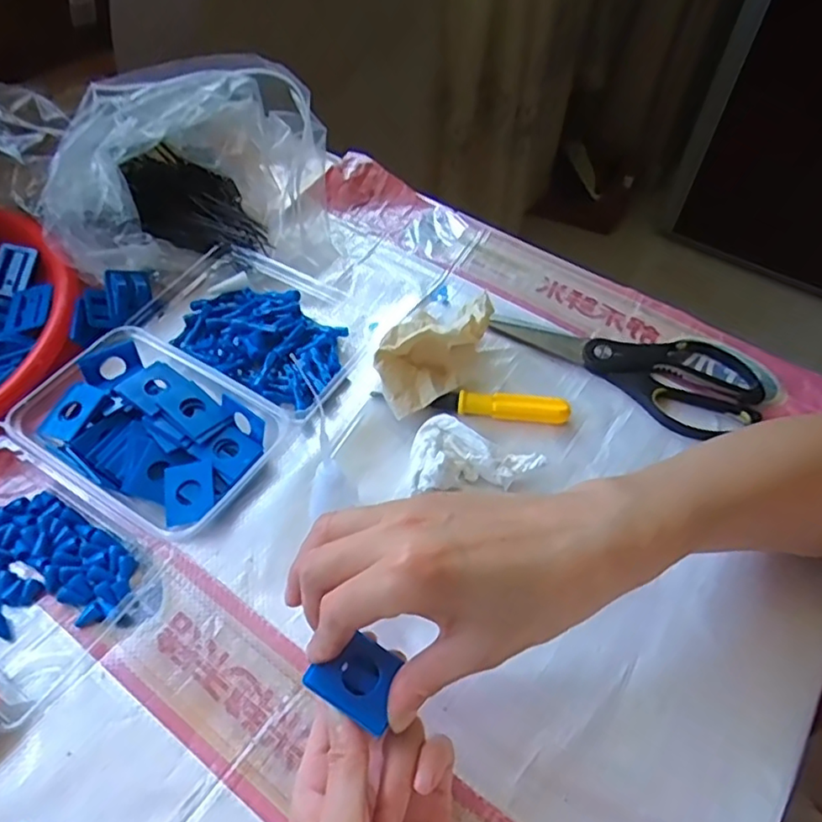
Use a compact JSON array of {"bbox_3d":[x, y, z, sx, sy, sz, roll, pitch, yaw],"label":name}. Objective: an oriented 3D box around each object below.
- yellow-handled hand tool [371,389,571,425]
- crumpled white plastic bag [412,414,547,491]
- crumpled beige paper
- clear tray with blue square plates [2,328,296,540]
[{"bbox_3d":[0.044,-0.005,0.453,0.141,0.018,0.015,5,54,1],"label":"yellow-handled hand tool"},{"bbox_3d":[0.044,0.028,0.426,0.084,0.026,0.052,-3,55,-4],"label":"crumpled white plastic bag"},{"bbox_3d":[0.012,-0.048,0.462,0.062,0.055,0.108,26,58,16],"label":"crumpled beige paper"},{"bbox_3d":[-0.179,0.012,0.425,0.161,0.031,0.107,27,58,16],"label":"clear tray with blue square plates"}]

